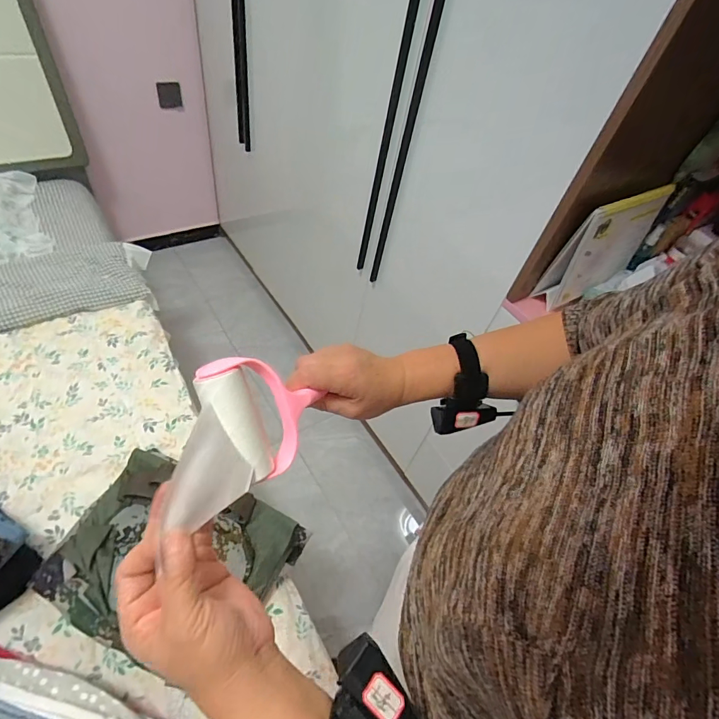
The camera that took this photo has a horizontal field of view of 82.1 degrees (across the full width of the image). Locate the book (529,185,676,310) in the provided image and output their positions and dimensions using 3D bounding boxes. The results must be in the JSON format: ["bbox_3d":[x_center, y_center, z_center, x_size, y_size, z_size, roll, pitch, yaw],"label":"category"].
[{"bbox_3d":[0.462,-0.220,0.769,0.255,0.184,0.056,-28,59,-23],"label":"book"}]

